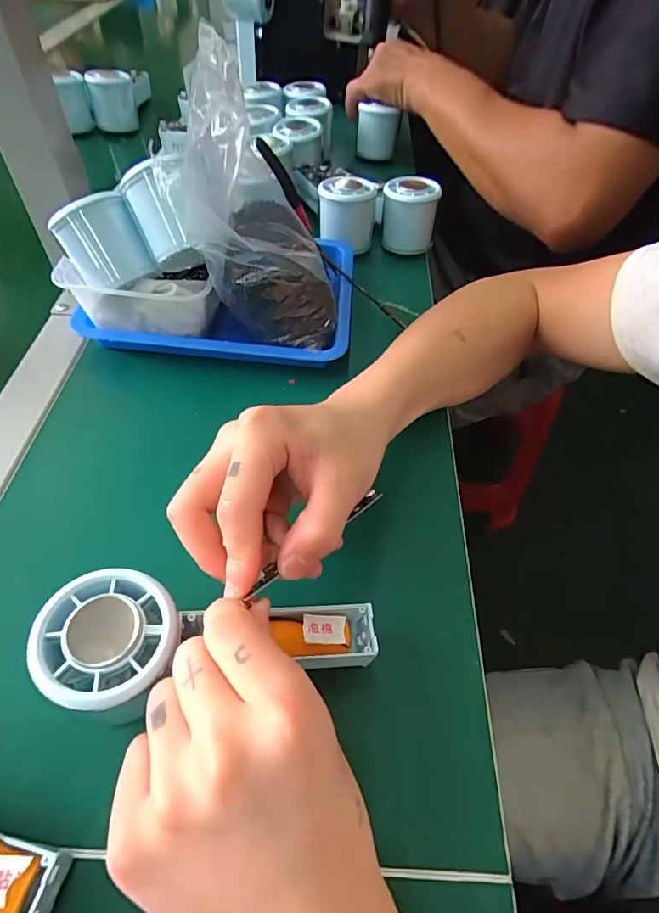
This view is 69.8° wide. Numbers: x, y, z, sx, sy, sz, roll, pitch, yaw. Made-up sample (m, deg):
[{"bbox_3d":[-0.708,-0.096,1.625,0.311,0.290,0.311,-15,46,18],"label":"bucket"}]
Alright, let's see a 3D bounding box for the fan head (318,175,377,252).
[{"bbox_3d":[0.018,-0.252,0.489,0.057,0.058,0.062,10,53,4],"label":"fan head"}]

